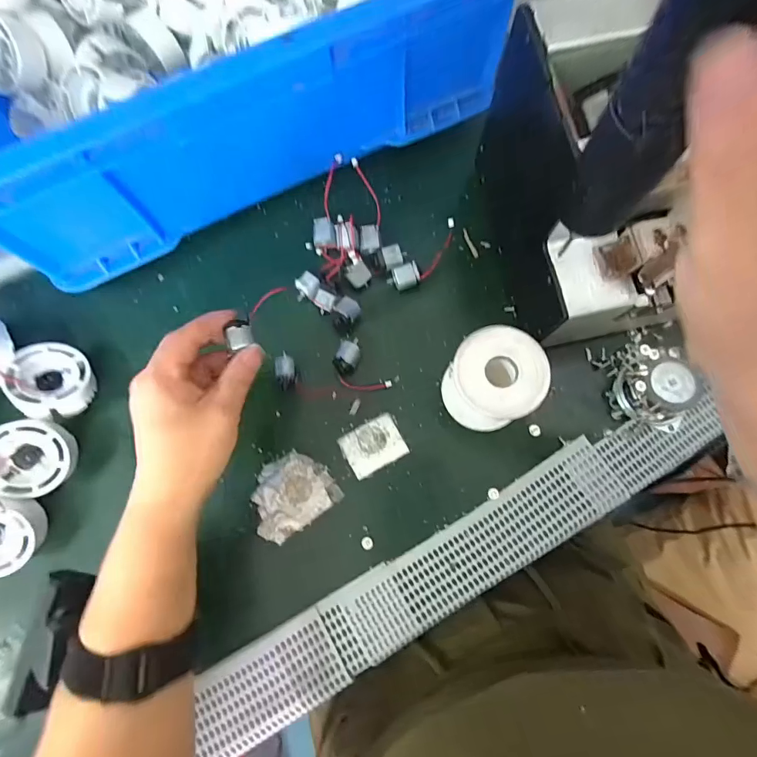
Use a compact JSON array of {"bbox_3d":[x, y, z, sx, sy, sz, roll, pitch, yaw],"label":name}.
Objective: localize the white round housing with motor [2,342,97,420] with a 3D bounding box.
[{"bbox_3d":[-0.250,0.002,0.332,0.049,0.025,0.056,-5,69,-23],"label":"white round housing with motor"}]

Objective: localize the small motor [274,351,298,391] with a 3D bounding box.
[{"bbox_3d":[-0.074,-0.006,0.346,0.015,0.016,0.030,-15,75,-2],"label":"small motor"}]

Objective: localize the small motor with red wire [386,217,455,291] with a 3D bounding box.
[{"bbox_3d":[0.043,-0.105,0.365,0.025,0.021,0.083,43,81,12],"label":"small motor with red wire"}]

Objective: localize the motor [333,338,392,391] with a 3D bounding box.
[{"bbox_3d":[-0.016,-0.006,0.346,0.030,0.018,0.048,-37,77,-7],"label":"motor"}]

